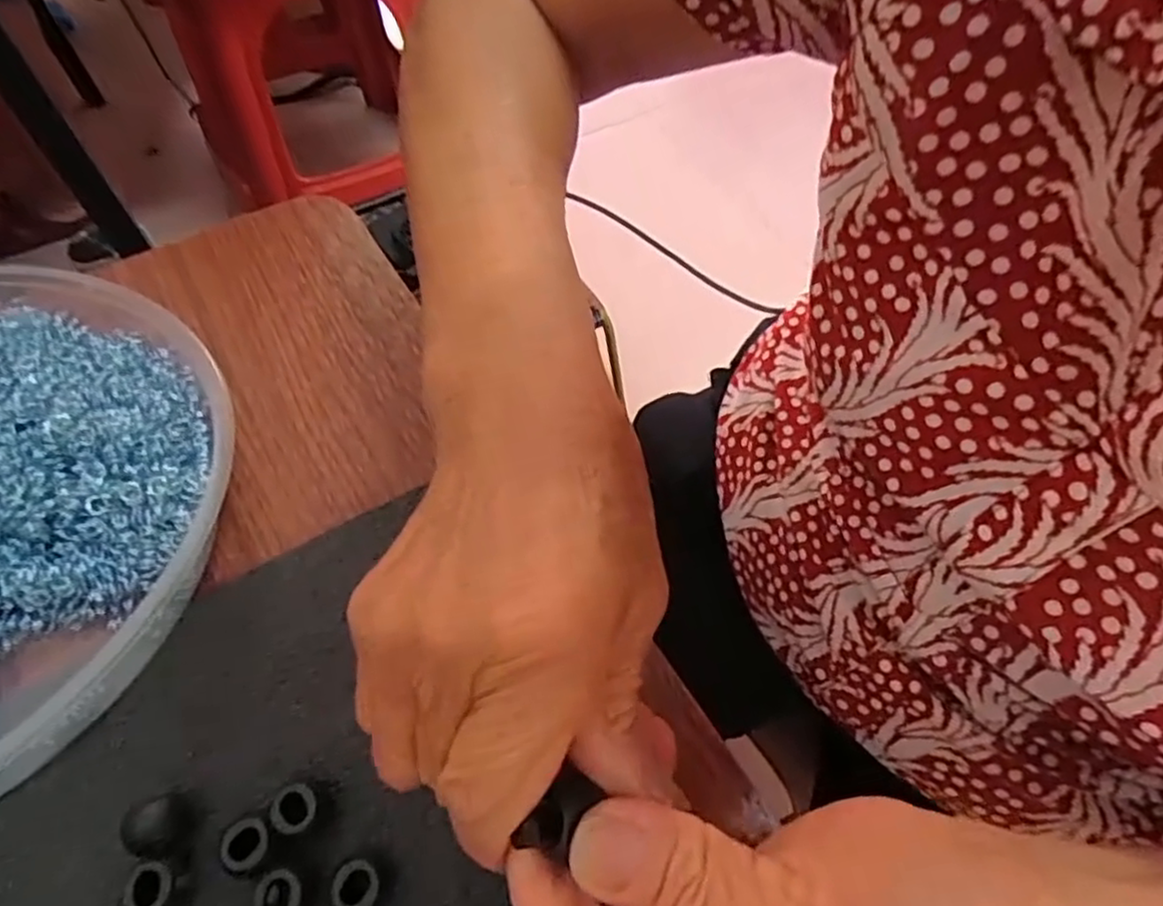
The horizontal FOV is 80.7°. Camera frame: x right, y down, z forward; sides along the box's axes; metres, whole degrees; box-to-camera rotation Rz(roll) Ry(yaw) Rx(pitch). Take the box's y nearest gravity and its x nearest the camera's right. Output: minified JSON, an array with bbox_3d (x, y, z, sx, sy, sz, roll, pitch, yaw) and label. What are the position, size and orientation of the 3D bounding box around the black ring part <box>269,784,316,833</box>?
[{"bbox_3d":[-0.088,0.111,0.212,0.013,0.014,0.013,2,62,-3],"label":"black ring part"}]

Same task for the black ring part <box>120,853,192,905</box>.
[{"bbox_3d":[-0.124,0.128,0.201,0.014,0.013,0.016,-6,62,-7],"label":"black ring part"}]

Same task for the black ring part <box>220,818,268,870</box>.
[{"bbox_3d":[-0.100,0.118,0.206,0.014,0.013,0.013,5,61,-1],"label":"black ring part"}]

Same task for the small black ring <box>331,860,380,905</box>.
[{"bbox_3d":[-0.066,0.128,0.202,0.014,0.011,0.013,2,62,-3],"label":"small black ring"}]

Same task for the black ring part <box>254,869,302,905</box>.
[{"bbox_3d":[-0.087,0.130,0.200,0.013,0.012,0.013,-6,62,-7],"label":"black ring part"}]

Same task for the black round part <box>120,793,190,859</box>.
[{"bbox_3d":[-0.129,0.114,0.209,0.016,0.013,0.017,2,62,-3],"label":"black round part"}]

